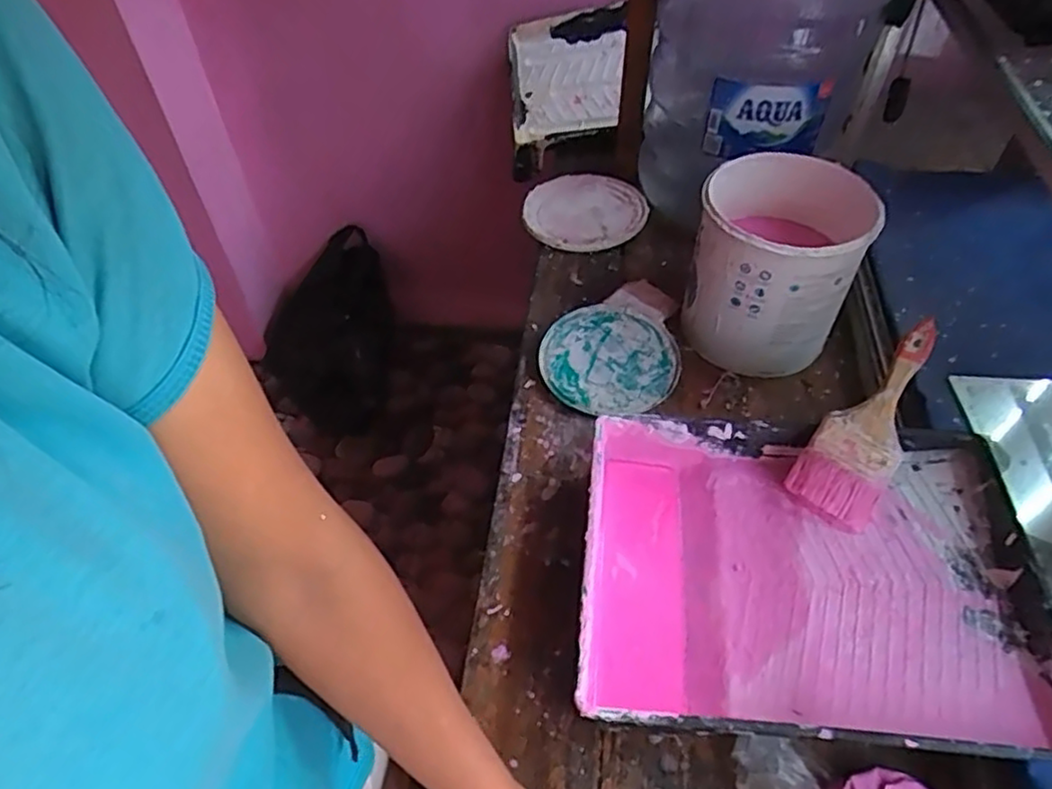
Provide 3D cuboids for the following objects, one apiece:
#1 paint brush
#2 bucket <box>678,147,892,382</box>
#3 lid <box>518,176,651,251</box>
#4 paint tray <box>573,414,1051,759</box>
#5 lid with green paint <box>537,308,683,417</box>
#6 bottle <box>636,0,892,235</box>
[{"bbox_3d":[0.312,0.024,0.614,0.072,0.025,0.195,30,83,24],"label":"paint brush"},{"bbox_3d":[0.276,-0.144,0.773,0.168,0.181,0.172,-1,50,1],"label":"bucket"},{"bbox_3d":[0.082,-0.271,0.995,0.168,0.018,0.157,-1,49,1],"label":"lid"},{"bbox_3d":[0.227,0.158,0.582,0.352,0.086,0.276,5,50,6],"label":"paint tray"},{"bbox_3d":[0.098,-0.041,0.797,0.155,0.023,0.152,-1,50,1],"label":"lid with green paint"},{"bbox_3d":[0.282,-0.444,0.844,0.237,0.452,0.276,9,50,10],"label":"bottle"}]

